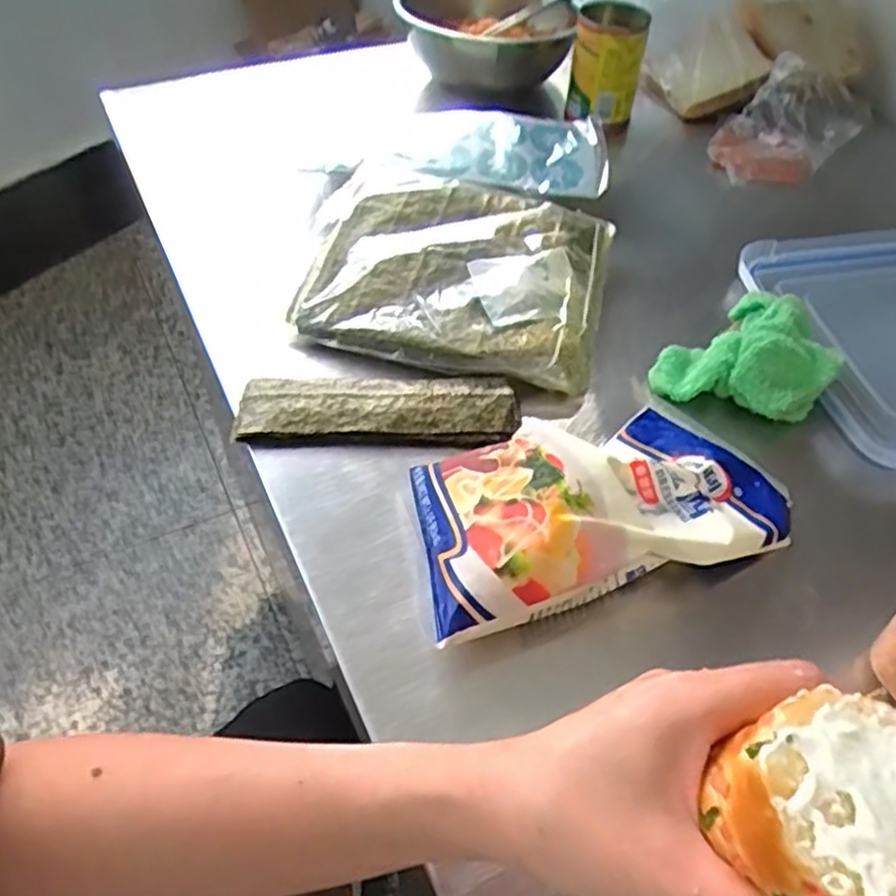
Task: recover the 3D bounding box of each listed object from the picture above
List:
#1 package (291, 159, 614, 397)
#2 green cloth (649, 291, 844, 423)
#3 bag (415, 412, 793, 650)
[{"bbox_3d":[0.010,-0.153,0.600,0.226,0.027,0.231,11,50,6],"label":"package"},{"bbox_3d":[0.224,-0.070,0.545,0.104,0.045,0.122,34,56,23],"label":"green cloth"},{"bbox_3d":[0.092,0.027,0.448,0.240,0.052,0.127,-17,53,-16],"label":"bag"}]

